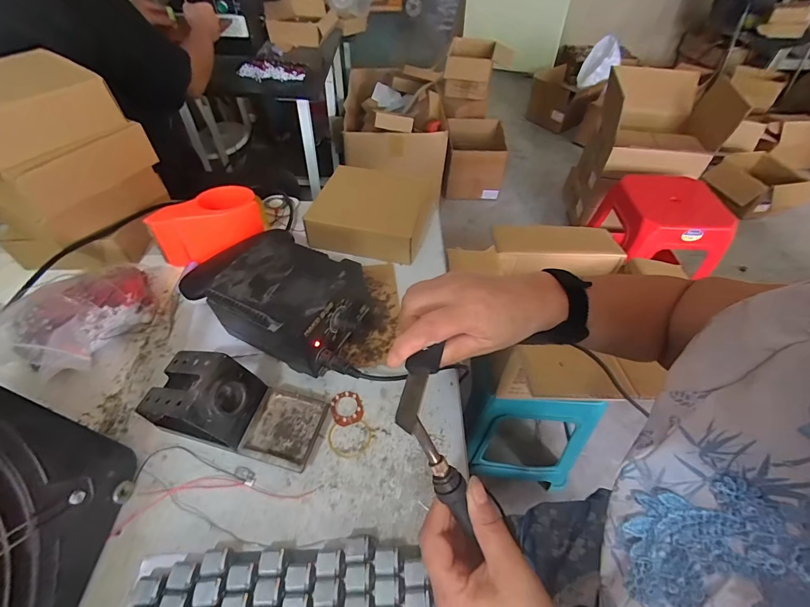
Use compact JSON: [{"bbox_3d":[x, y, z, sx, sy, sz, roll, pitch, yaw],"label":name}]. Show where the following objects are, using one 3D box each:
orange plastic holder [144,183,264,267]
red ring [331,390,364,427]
[{"bbox_3d":[-0.280,-0.116,0.546,0.143,0.069,0.072,-23,54,-19],"label":"orange plastic holder"},{"bbox_3d":[-0.062,0.112,0.410,0.034,0.007,0.041,-15,52,-14],"label":"red ring"}]

